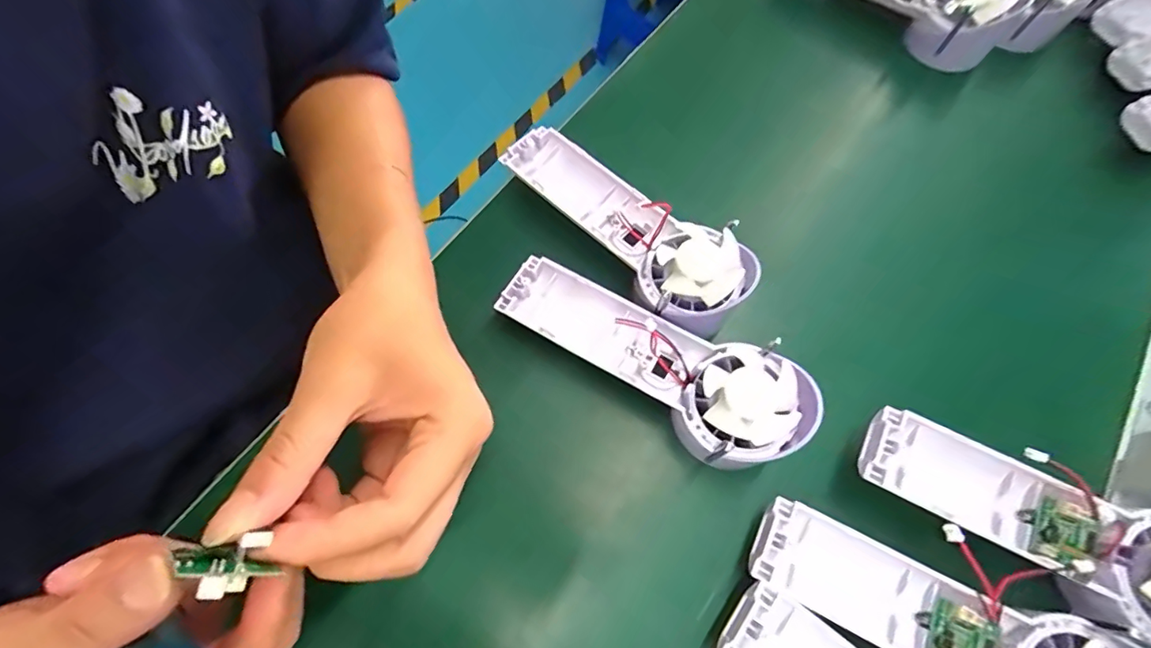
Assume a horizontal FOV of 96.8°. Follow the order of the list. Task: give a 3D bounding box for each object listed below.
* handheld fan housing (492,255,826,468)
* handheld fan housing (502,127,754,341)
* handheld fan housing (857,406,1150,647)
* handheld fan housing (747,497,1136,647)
[{"bbox_3d":[0.041,0.013,0.282,0.175,0.045,0.063,33,70,12],"label":"handheld fan housing"},{"bbox_3d":[0.025,-0.061,0.305,0.167,0.031,0.059,37,70,13],"label":"handheld fan housing"},{"bbox_3d":[0.228,0.097,0.239,0.173,0.028,0.057,22,68,8],"label":"handheld fan housing"},{"bbox_3d":[0.167,0.141,0.228,0.174,0.035,0.058,23,68,8],"label":"handheld fan housing"}]

